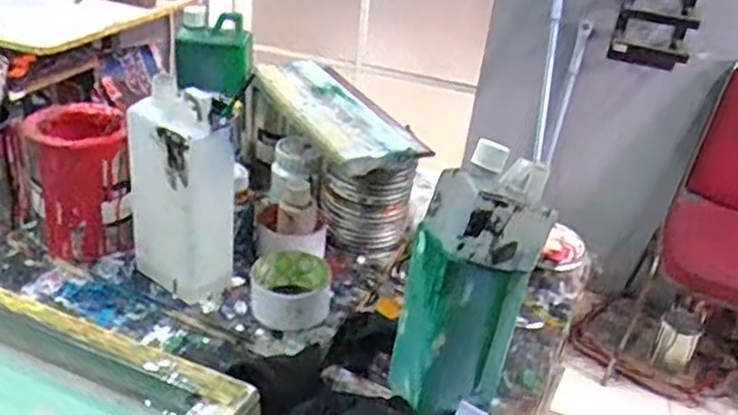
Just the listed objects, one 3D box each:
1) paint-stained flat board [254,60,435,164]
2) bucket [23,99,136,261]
[{"bbox_3d":[-0.044,-0.121,0.824,0.110,0.023,0.281,-12,35,-31],"label":"paint-stained flat board"},{"bbox_3d":[-0.322,-0.031,0.773,0.093,0.136,0.113,-6,32,-23],"label":"bucket"}]

